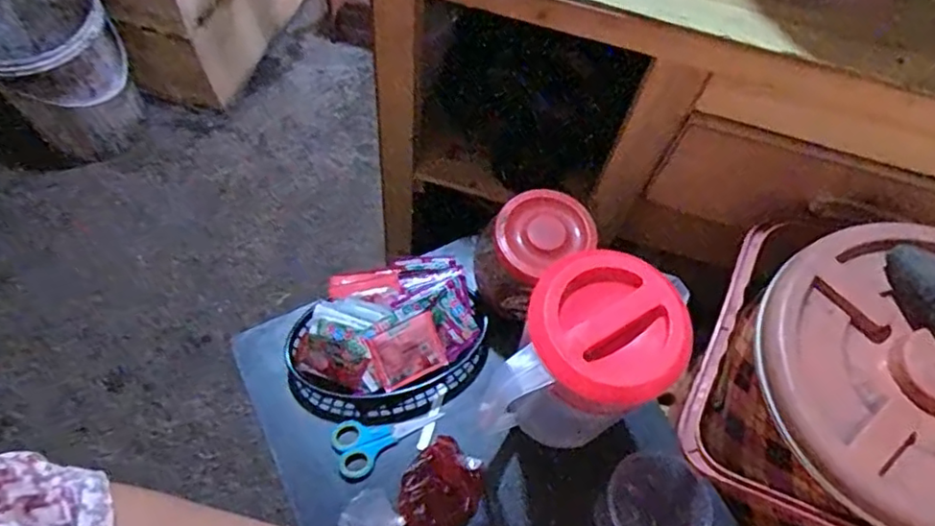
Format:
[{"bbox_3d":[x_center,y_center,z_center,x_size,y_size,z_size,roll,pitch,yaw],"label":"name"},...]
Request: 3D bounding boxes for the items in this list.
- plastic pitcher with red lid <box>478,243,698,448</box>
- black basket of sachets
[{"bbox_3d":[0.108,0.097,0.586,0.118,0.229,0.130,32,66,13],"label":"plastic pitcher with red lid"},{"bbox_3d":[-0.087,0.084,0.673,0.209,0.075,0.152,-19,65,-12],"label":"black basket of sachets"}]

